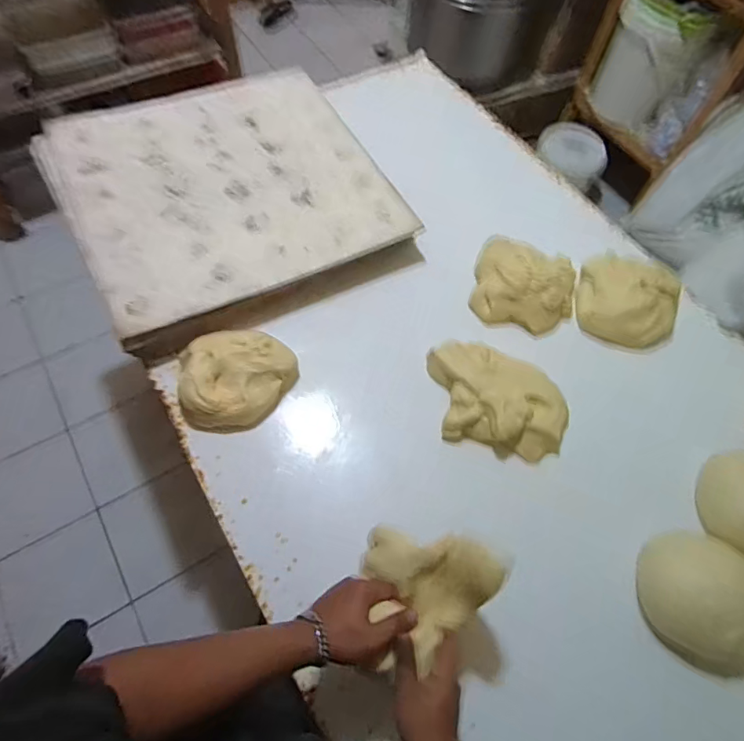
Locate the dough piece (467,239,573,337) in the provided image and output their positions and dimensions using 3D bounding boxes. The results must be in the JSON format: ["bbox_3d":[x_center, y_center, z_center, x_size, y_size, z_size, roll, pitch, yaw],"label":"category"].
[{"bbox_3d":[0.294,-0.166,0.946,0.198,0.071,0.181,18,62,6],"label":"dough piece"}]

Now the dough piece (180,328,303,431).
[{"bbox_3d":[-0.220,0.009,0.826,0.194,0.060,0.166,-8,63,-9],"label":"dough piece"}]

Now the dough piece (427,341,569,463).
[{"bbox_3d":[0.207,0.045,0.829,0.239,0.071,0.165,18,62,5],"label":"dough piece"}]

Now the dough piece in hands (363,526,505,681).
[{"bbox_3d":[0.048,0.264,0.602,0.143,0.106,0.160,38,66,15],"label":"dough piece in hands"}]

